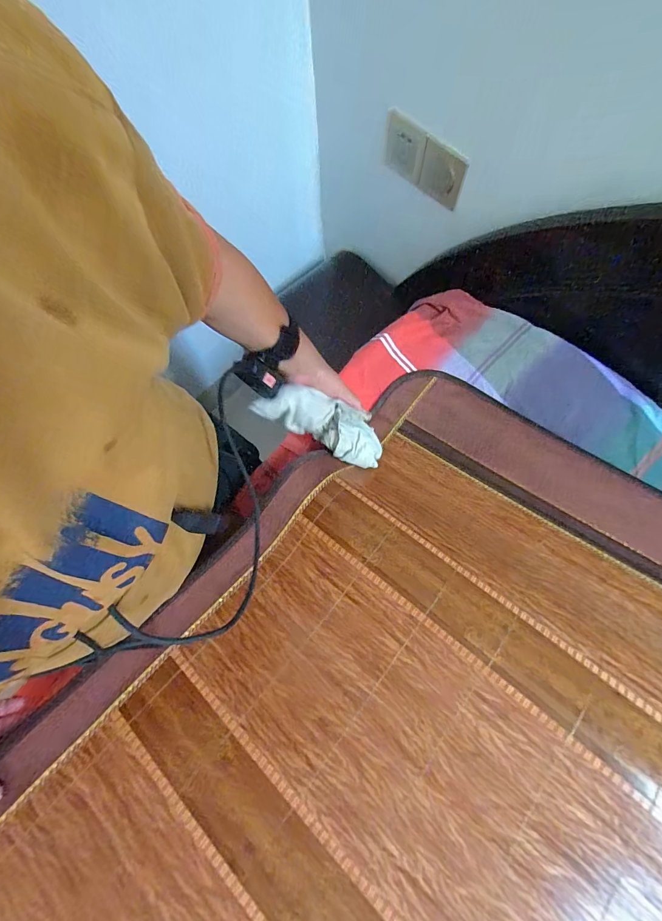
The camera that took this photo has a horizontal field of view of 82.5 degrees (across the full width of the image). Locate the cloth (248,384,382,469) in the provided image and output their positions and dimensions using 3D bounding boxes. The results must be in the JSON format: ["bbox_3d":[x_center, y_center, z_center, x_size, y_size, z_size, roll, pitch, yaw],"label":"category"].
[{"bbox_3d":[-0.013,-0.054,0.542,0.190,0.042,0.070,25,78,-19],"label":"cloth"}]

